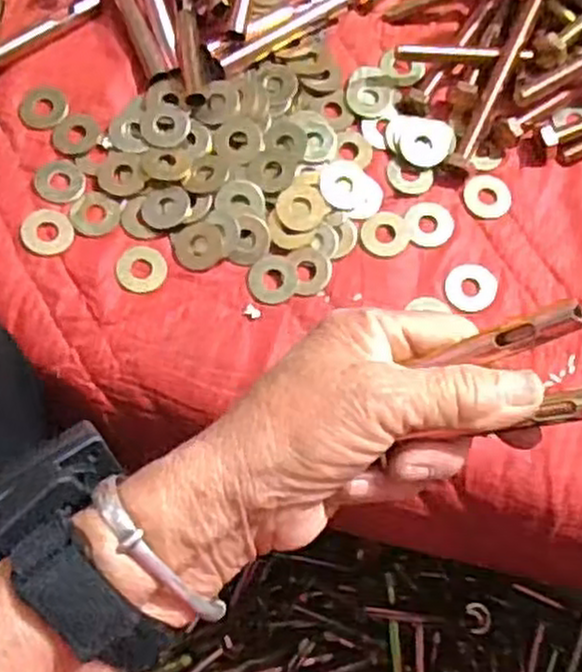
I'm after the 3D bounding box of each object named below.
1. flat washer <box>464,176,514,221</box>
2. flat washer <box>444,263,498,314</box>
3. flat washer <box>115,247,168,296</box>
[{"bbox_3d":[0.102,-0.072,0.403,0.025,0.004,0.023,1,72,-3],"label":"flat washer"},{"bbox_3d":[0.090,-0.025,0.388,0.025,0.004,0.025,1,72,-3],"label":"flat washer"},{"bbox_3d":[-0.074,-0.033,0.383,0.025,0.004,0.024,1,72,-3],"label":"flat washer"}]

